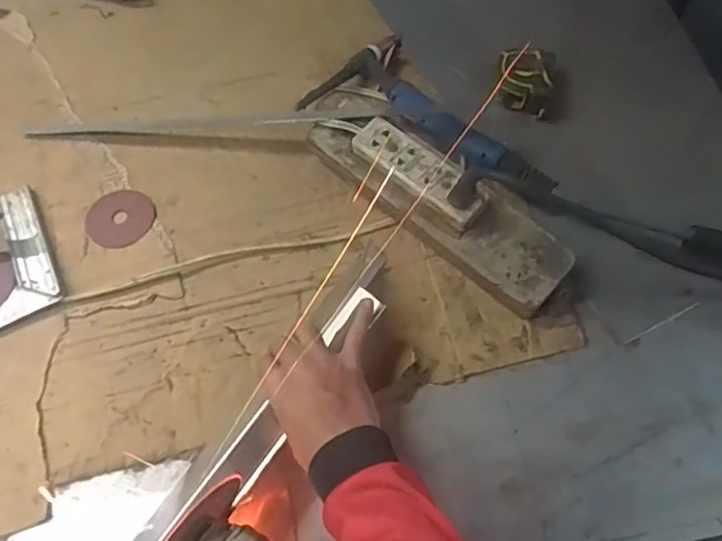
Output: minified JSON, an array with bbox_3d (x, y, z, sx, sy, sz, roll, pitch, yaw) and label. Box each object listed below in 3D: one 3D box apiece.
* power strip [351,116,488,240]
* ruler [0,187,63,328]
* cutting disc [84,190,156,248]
[{"bbox_3d":[0.057,-0.096,0.594,0.144,0.034,0.057,36,70,16],"label":"power strip"},{"bbox_3d":[-0.460,0.037,0.597,0.300,0.015,0.143,-28,68,-11],"label":"ruler"},{"bbox_3d":[-0.260,-0.057,0.639,0.069,0.004,0.071,-1,66,1],"label":"cutting disc"}]

